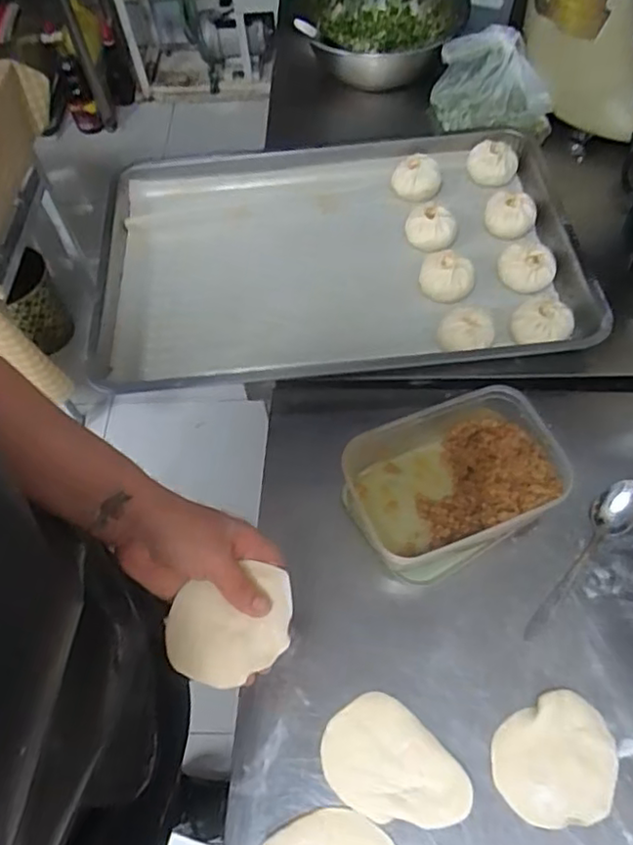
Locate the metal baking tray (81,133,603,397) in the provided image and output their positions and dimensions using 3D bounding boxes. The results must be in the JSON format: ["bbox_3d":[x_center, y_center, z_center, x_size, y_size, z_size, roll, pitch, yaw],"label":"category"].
[{"bbox_3d":[0.027,-0.216,0.824,0.605,0.065,0.392,-5,59,-1],"label":"metal baking tray"}]

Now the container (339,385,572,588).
[{"bbox_3d":[0.136,0.057,0.627,0.205,0.065,0.149,-20,60,-10],"label":"container"}]

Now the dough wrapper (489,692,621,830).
[{"bbox_3d":[0.201,0.281,0.522,0.104,0.012,0.090,-28,62,-15],"label":"dough wrapper"}]

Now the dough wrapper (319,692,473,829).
[{"bbox_3d":[0.063,0.290,0.528,0.120,0.005,0.084,39,67,22],"label":"dough wrapper"}]

